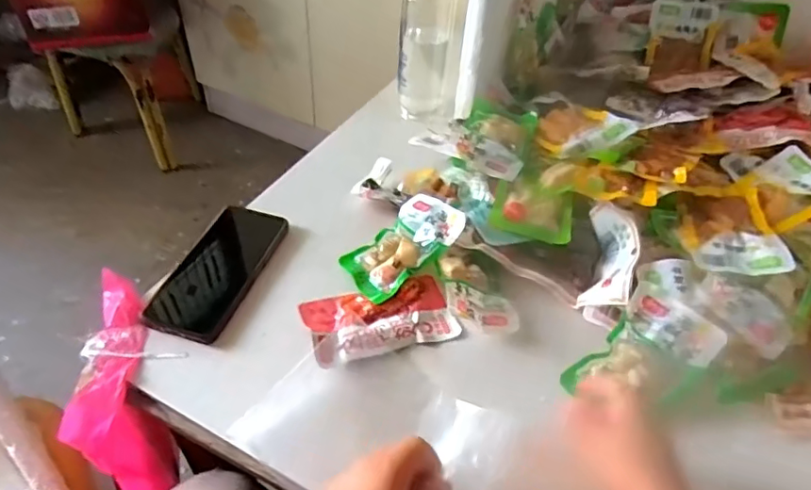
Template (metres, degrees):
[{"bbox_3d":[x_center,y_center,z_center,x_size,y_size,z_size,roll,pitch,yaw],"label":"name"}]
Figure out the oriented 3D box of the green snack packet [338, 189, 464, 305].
[{"bbox_3d":[-0.003,0.000,0.560,0.123,0.013,0.077,-44,53,-14],"label":"green snack packet"}]

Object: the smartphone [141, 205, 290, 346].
[{"bbox_3d":[-0.185,0.022,0.549,0.079,0.014,0.169,15,46,10],"label":"smartphone"}]

